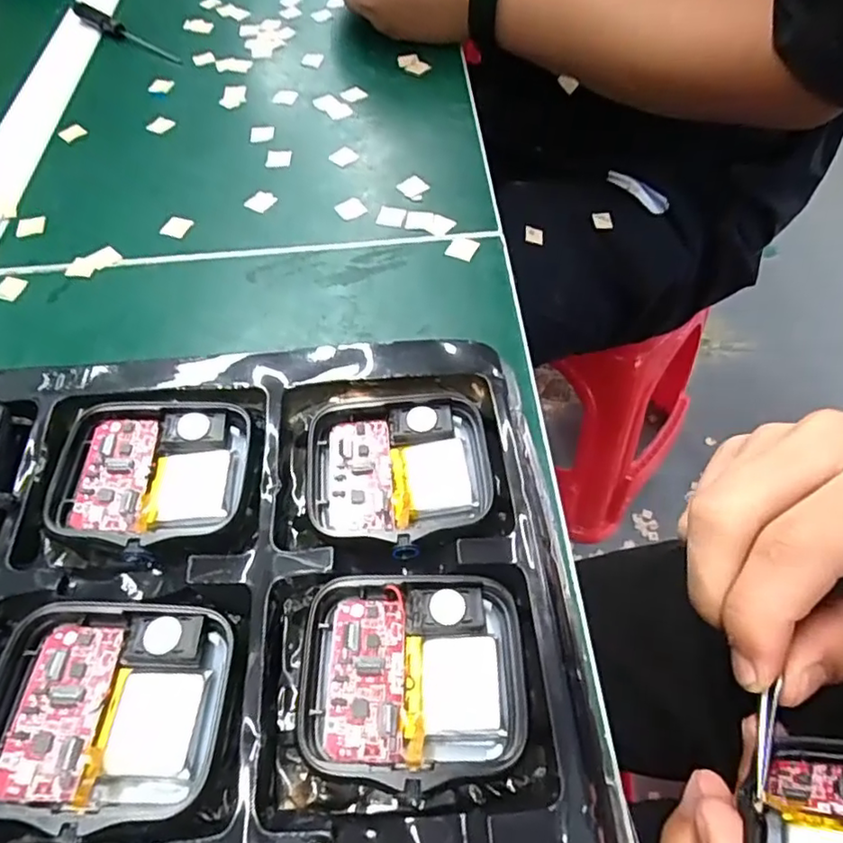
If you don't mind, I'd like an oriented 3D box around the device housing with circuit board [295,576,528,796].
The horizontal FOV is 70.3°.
[{"bbox_3d":[-0.002,0.049,0.117,0.042,0.009,0.036,-2,57,3],"label":"device housing with circuit board"}]

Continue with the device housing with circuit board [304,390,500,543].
[{"bbox_3d":[-0.005,0.011,0.142,0.042,0.007,0.037,-3,57,2],"label":"device housing with circuit board"}]

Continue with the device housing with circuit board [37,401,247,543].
[{"bbox_3d":[-0.064,0.012,0.141,0.041,0.011,0.037,-2,57,3],"label":"device housing with circuit board"}]

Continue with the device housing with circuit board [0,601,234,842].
[{"bbox_3d":[-0.060,0.054,0.113,0.041,0.013,0.037,1,57,5],"label":"device housing with circuit board"}]

